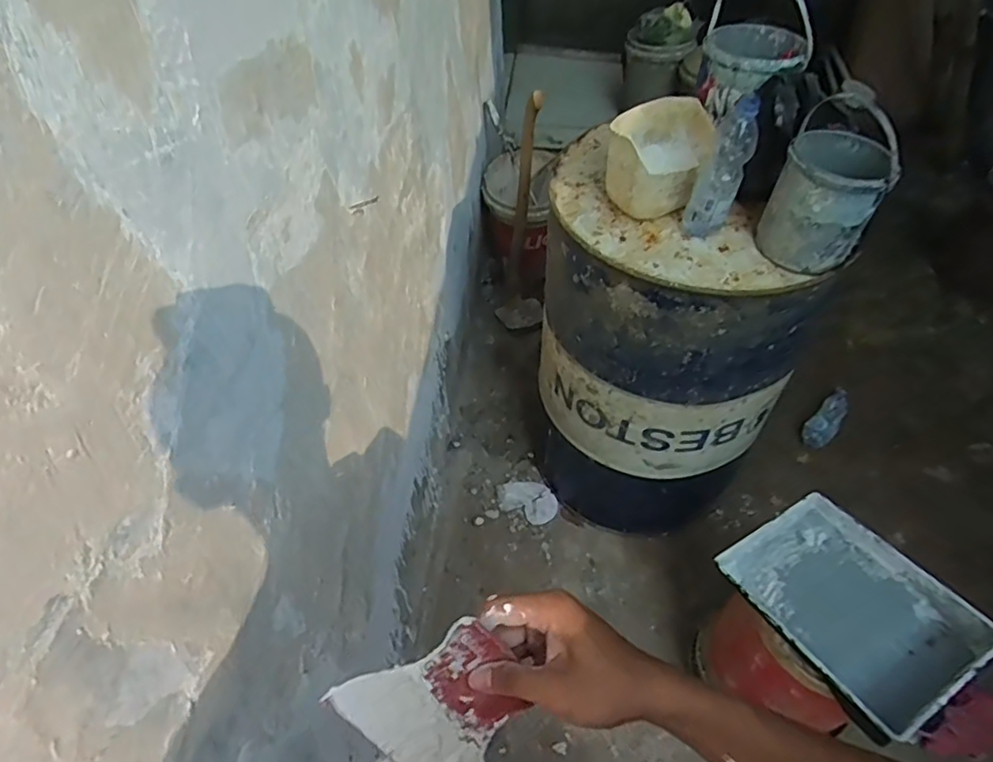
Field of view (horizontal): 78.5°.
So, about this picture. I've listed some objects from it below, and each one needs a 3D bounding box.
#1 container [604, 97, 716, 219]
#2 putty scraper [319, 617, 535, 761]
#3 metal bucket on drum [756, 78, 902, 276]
[{"bbox_3d":[0.282,-0.390,1.078,0.153,0.137,0.201,16,54,15],"label":"container"},{"bbox_3d":[-0.033,0.212,0.396,0.101,0.115,0.007,-37,20,-1],"label":"putty scraper"},{"bbox_3d":[0.529,-0.315,0.954,0.153,0.223,0.183,22,55,19],"label":"metal bucket on drum"}]

